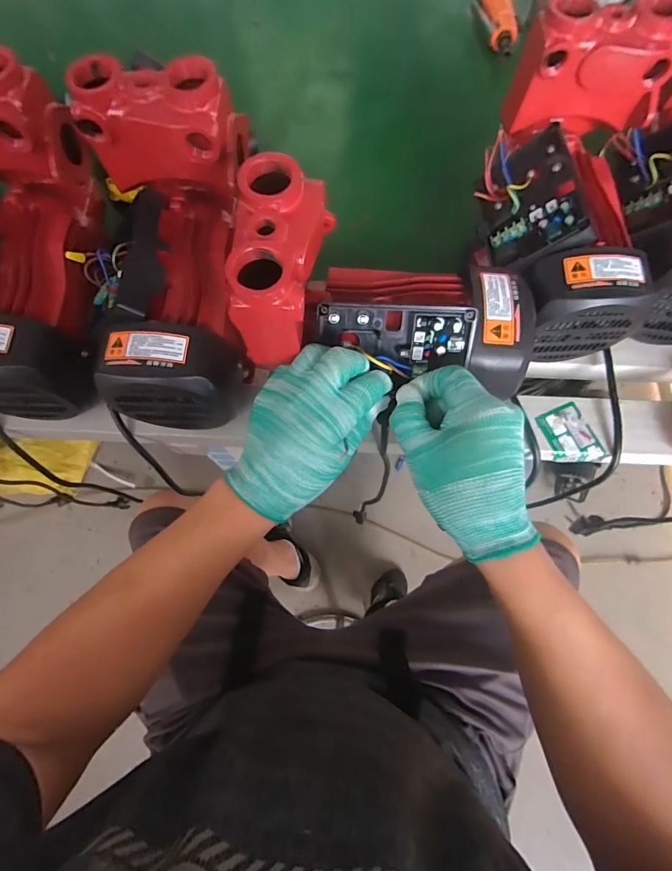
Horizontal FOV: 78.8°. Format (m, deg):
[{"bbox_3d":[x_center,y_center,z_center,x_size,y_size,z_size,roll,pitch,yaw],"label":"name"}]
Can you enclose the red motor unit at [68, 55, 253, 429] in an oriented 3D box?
[{"bbox_3d":[-0.141,-0.145,0.367,0.109,0.131,0.278,3,102,1],"label":"red motor unit"}]

